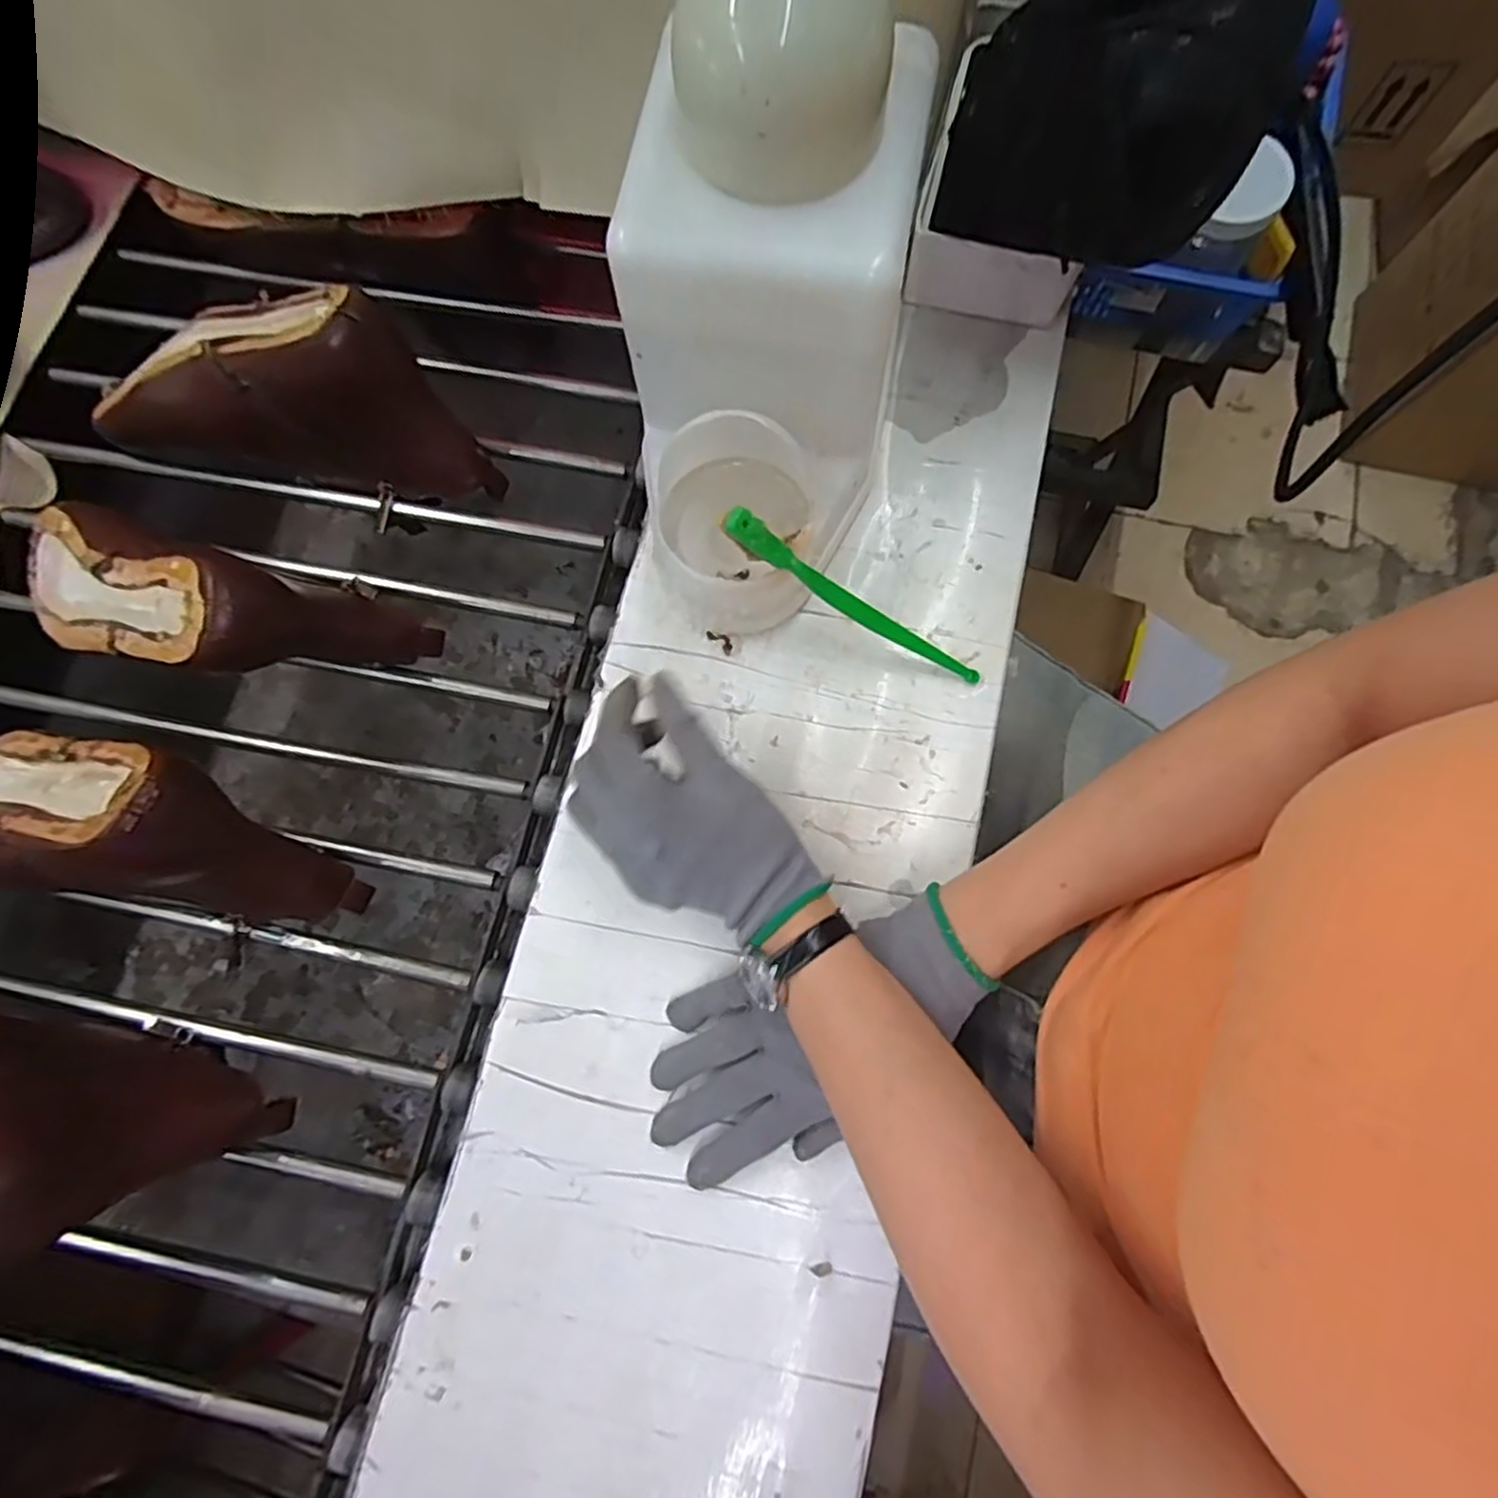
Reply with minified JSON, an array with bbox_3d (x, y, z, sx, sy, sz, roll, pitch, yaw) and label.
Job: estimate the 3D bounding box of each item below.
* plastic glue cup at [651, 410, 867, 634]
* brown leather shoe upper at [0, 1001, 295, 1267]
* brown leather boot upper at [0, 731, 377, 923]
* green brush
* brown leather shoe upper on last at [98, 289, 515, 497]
[{"bbox_3d":[-0.003,-0.127,0.424,0.102,0.056,0.109,0,78,-1],"label":"plastic glue cup"},{"bbox_3d":[-0.393,0.188,0.381,0.255,0.118,0.086,13,78,2],"label":"brown leather shoe upper"},{"bbox_3d":[-0.346,0.038,0.399,0.225,0.108,0.080,6,78,0],"label":"brown leather boot upper"},{"bbox_3d":[0.058,-0.078,0.401,0.171,0.017,0.013,27,77,-24],"label":"green brush"},{"bbox_3d":[-0.297,-0.231,0.464,0.271,0.097,0.084,9,78,1],"label":"brown leather shoe upper on last"}]

